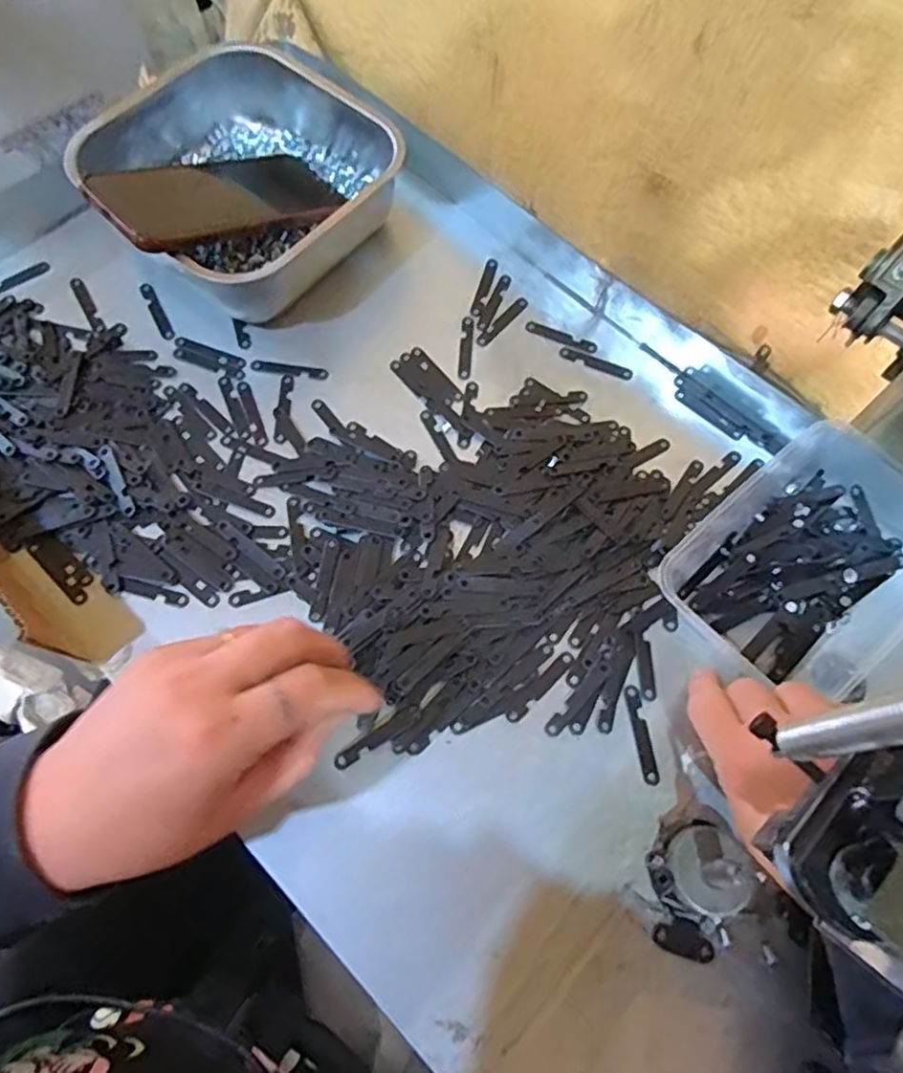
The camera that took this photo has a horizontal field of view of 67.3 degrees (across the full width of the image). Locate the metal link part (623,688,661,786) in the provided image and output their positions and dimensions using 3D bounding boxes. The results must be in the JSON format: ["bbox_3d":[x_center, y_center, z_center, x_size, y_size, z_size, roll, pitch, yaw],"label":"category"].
[{"bbox_3d":[0.103,0.107,0.366,0.010,0.004,0.051,-6,67,-5],"label":"metal link part"}]

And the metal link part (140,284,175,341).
[{"bbox_3d":[-0.207,-0.158,0.476,0.009,0.004,0.053,-26,71,-13],"label":"metal link part"}]

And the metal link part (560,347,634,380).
[{"bbox_3d":[0.101,-0.121,0.470,0.051,0.004,0.011,22,68,7],"label":"metal link part"}]

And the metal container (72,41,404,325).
[{"bbox_3d":[-0.139,-0.256,0.484,0.189,0.069,0.182,40,71,14],"label":"metal container"}]

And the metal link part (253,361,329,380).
[{"bbox_3d":[-0.110,-0.115,0.461,0.052,0.004,0.011,9,67,1],"label":"metal link part"}]

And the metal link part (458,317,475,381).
[{"bbox_3d":[0.010,-0.132,0.474,0.009,0.004,0.052,4,67,-1],"label":"metal link part"}]

